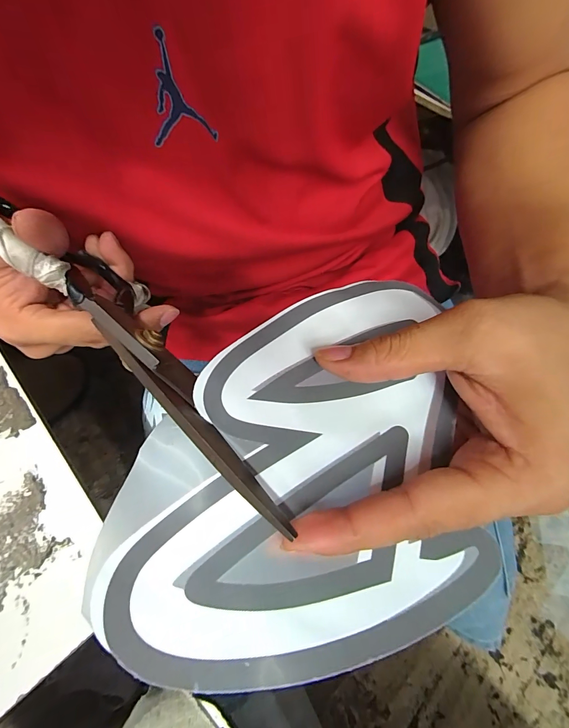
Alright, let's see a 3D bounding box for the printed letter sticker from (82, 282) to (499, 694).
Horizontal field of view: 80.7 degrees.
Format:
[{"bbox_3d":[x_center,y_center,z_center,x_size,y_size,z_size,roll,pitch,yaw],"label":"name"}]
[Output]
[{"bbox_3d":[0.005,0.029,0.141,0.134,0.011,0.159,4,64,2],"label":"printed letter sticker"}]

